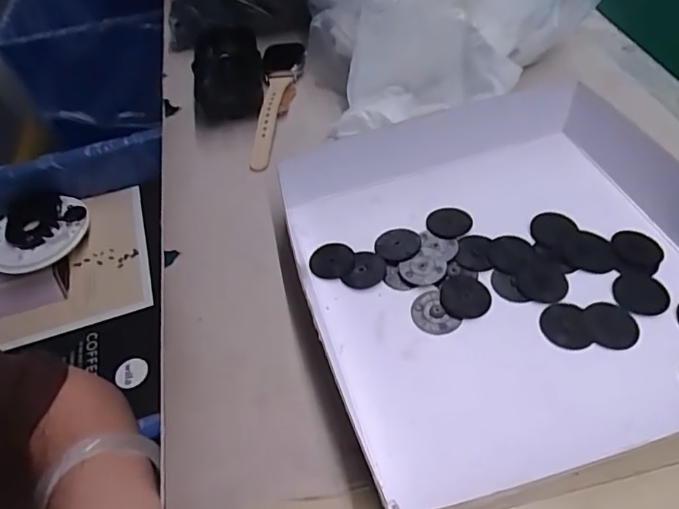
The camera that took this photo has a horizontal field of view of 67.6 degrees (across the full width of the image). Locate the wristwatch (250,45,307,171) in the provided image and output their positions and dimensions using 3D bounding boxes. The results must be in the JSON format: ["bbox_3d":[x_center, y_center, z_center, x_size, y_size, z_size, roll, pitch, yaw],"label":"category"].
[{"bbox_3d":[-0.047,-0.120,0.399,0.034,0.022,0.139,-3,52,5],"label":"wristwatch"}]

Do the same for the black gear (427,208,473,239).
[{"bbox_3d":[0.067,-0.019,0.310,0.026,0.005,0.024,-4,51,4],"label":"black gear"}]

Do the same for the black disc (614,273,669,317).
[{"bbox_3d":[0.159,0.019,0.266,0.025,0.004,0.026,-4,51,4],"label":"black disc"}]

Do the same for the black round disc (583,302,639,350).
[{"bbox_3d":[0.138,0.036,0.257,0.024,0.004,0.026,-4,51,4],"label":"black round disc"}]

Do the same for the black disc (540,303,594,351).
[{"bbox_3d":[0.115,0.037,0.260,0.022,0.004,0.026,-2,52,6],"label":"black disc"}]

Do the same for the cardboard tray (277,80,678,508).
[{"bbox_3d":[0.099,-0.006,0.275,0.239,0.039,0.227,-15,52,-5],"label":"cardboard tray"}]

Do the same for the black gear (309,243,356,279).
[{"bbox_3d":[-0.004,0.004,0.301,0.026,0.004,0.023,-8,51,1],"label":"black gear"}]

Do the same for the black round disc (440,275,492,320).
[{"bbox_3d":[0.068,0.023,0.277,0.026,0.004,0.027,-4,51,4],"label":"black round disc"}]

